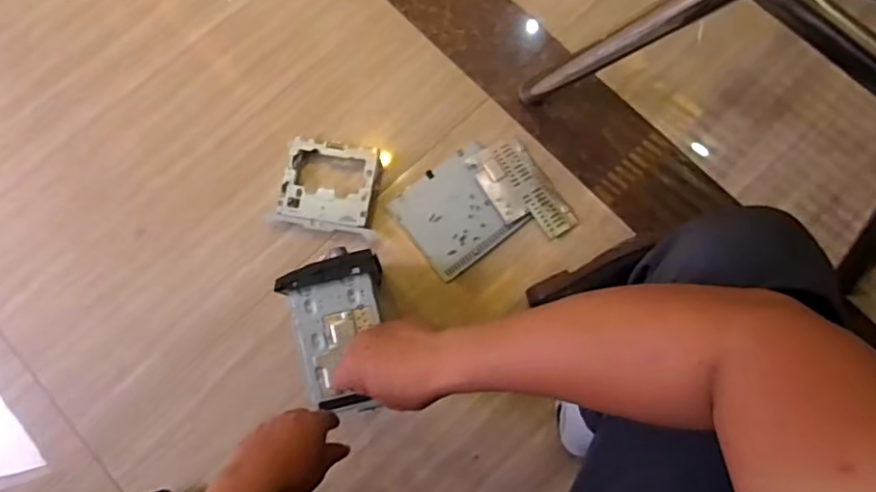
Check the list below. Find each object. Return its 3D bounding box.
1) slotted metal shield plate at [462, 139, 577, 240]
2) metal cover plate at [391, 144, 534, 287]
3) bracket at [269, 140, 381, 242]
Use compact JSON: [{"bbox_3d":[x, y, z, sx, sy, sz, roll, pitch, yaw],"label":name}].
[{"bbox_3d":[0.128,-0.084,0.893,0.091,0.004,0.176,-32,78,-5],"label":"slotted metal shield plate"},{"bbox_3d":[0.032,-0.054,0.891,0.166,0.006,0.149,-36,78,-6],"label":"metal cover plate"},{"bbox_3d":[-0.165,-0.089,0.881,0.156,0.034,0.134,9,77,4],"label":"bracket"}]

